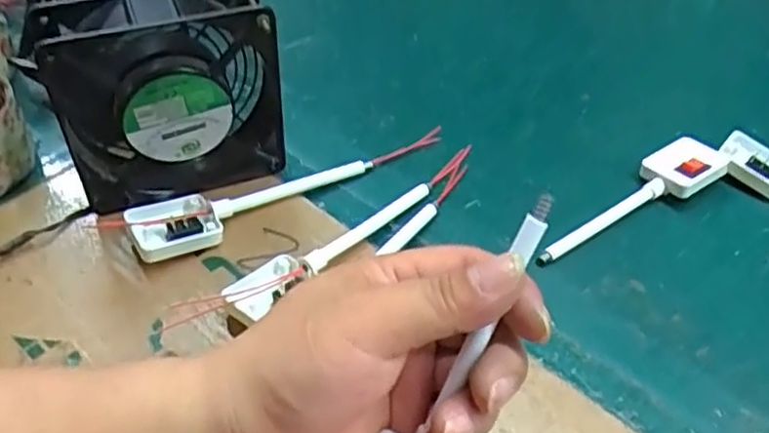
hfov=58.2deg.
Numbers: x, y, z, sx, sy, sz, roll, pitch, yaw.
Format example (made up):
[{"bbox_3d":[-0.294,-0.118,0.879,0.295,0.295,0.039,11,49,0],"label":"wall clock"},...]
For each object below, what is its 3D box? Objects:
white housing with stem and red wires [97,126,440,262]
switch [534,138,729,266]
[{"bbox_3d":[-0.056,-0.022,0.432,0.218,0.022,0.039,-23,52,-23],"label":"white housing with stem and red wires"},{"bbox_3d":[0.154,-0.014,0.445,0.155,0.020,0.037,-20,51,-21],"label":"switch"}]

